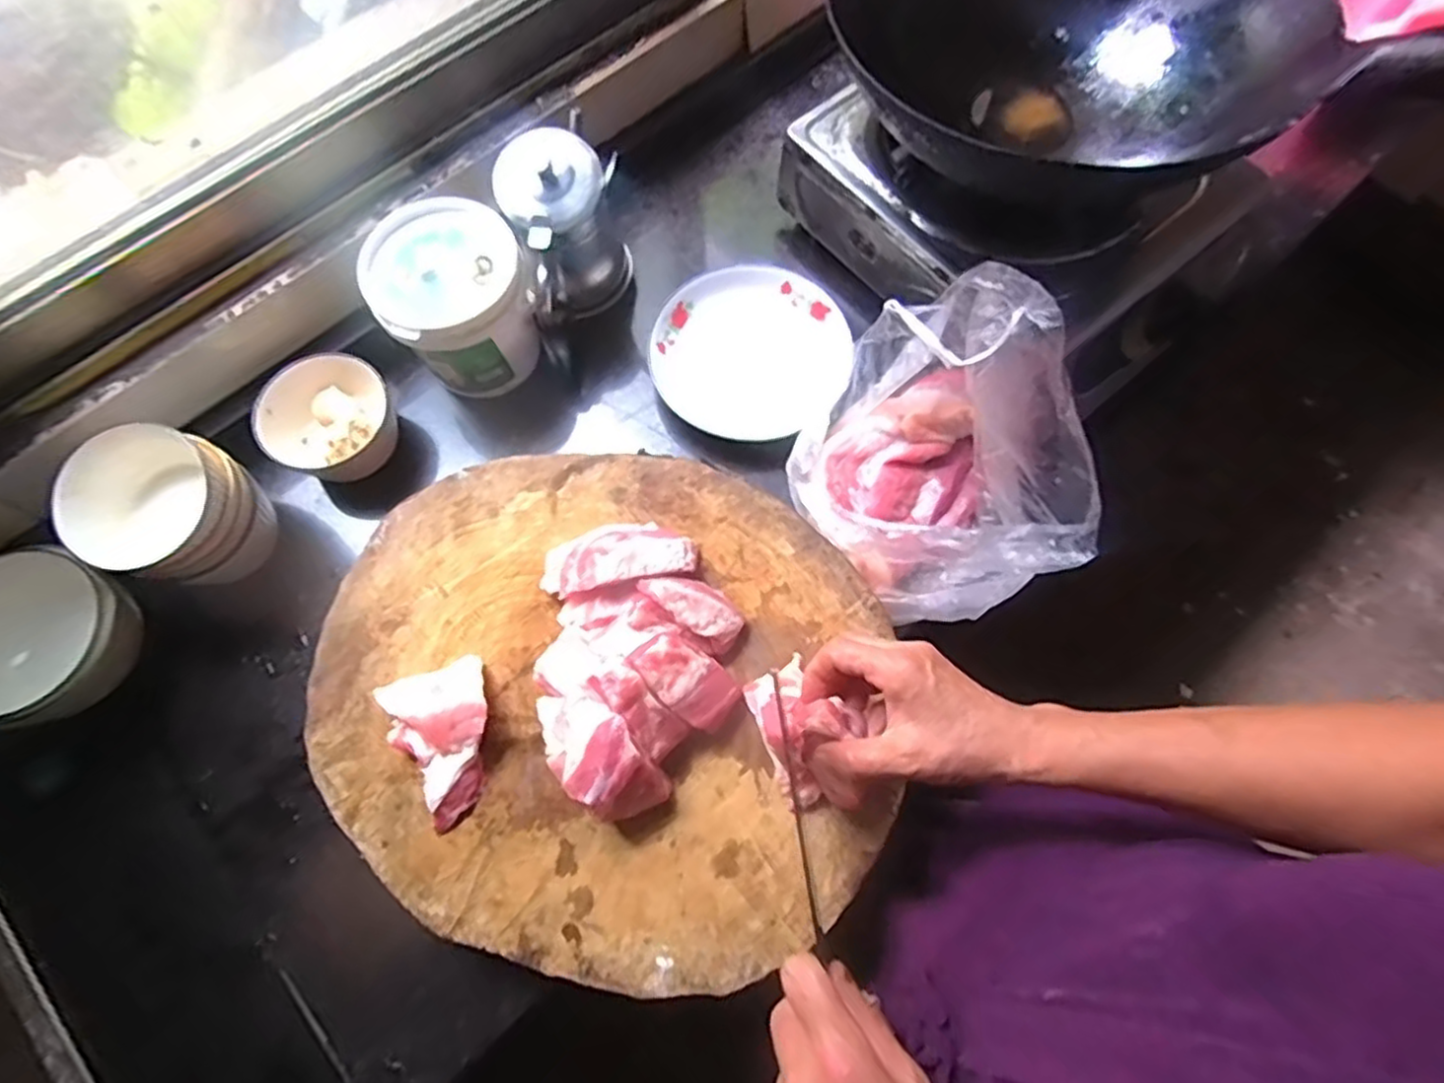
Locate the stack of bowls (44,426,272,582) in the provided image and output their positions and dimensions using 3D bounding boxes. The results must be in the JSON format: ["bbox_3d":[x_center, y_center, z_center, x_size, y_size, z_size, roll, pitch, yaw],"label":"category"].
[{"bbox_3d":[-0.426,-0.025,0.565,0.106,0.091,0.102,-32,73,-10],"label":"stack of bowls"}]

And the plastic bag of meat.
[{"bbox_3d":[0.158,-0.064,0.534,0.162,0.185,0.220,-31,73,-10],"label":"plastic bag of meat"}]

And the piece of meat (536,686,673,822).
[{"bbox_3d":[-0.083,0.137,0.475,0.052,0.061,0.100,-38,74,-12],"label":"piece of meat"}]

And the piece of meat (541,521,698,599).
[{"bbox_3d":[-0.076,0.011,0.522,0.110,0.054,0.051,-12,71,-4],"label":"piece of meat"}]

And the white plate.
[{"bbox_3d":[0.027,-0.174,0.664,0.181,0.032,0.174,0,70,0],"label":"white plate"}]

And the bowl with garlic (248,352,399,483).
[{"bbox_3d":[-0.338,-0.104,0.632,0.100,0.065,0.104,0,70,0],"label":"bowl with garlic"}]

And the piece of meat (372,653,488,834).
[{"bbox_3d":[-0.186,0.133,0.484,0.069,0.035,0.101,-19,71,-6],"label":"piece of meat"}]

